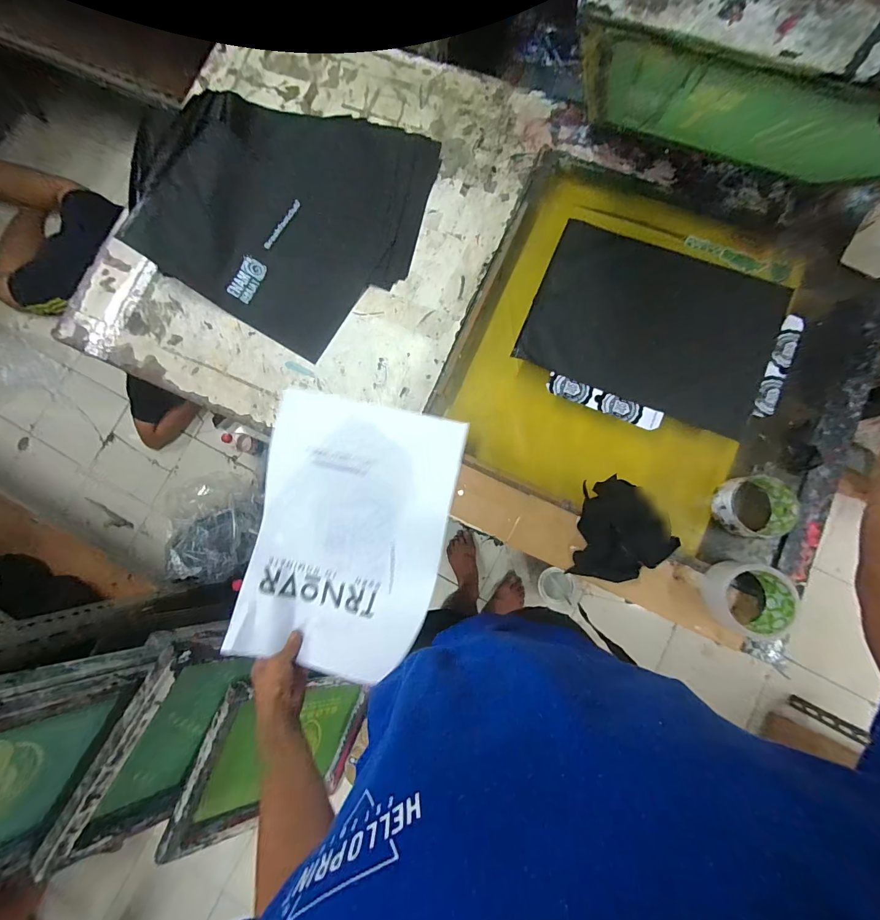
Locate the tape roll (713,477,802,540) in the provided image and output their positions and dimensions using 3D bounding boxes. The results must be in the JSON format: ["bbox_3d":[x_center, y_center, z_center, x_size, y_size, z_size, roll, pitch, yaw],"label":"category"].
[{"bbox_3d":[0.426,0.062,0.524,0.092,0.042,0.079,-2,84,4],"label":"tape roll"}]

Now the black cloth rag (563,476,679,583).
[{"bbox_3d":[0.260,0.099,0.543,0.130,0.037,0.143,10,85,5],"label":"black cloth rag"}]

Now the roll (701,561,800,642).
[{"bbox_3d":[0.400,0.180,0.505,0.096,0.053,0.088,0,84,4],"label":"roll"}]

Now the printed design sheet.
[{"bbox_3d":[-0.141,0.114,0.609,0.296,0.069,0.404,10,85,5],"label":"printed design sheet"}]

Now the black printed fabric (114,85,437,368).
[{"bbox_3d":[-0.251,-0.427,0.624,0.444,0.075,0.415,30,87,6],"label":"black printed fabric"}]

